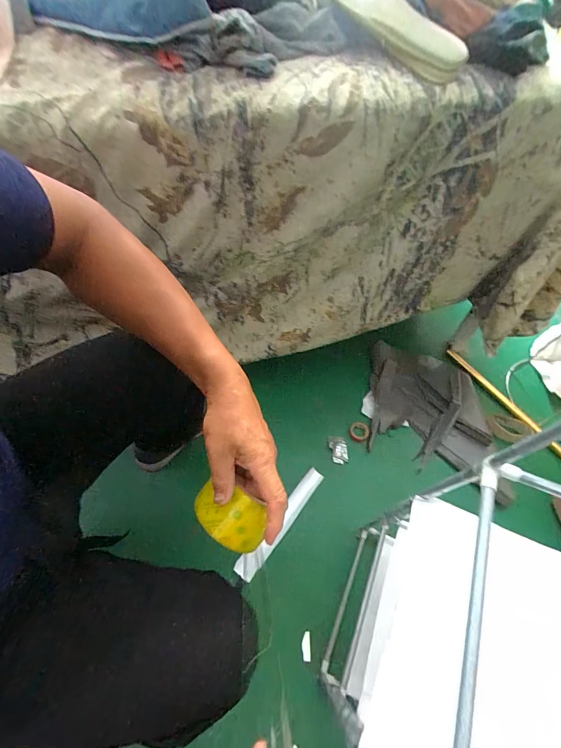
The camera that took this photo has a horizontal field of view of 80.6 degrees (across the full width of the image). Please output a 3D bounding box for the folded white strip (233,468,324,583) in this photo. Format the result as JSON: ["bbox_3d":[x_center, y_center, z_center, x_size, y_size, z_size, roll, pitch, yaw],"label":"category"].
[{"bbox_3d":[0.005,0.336,0.758,0.042,0.023,0.279,36,64,19],"label":"folded white strip"}]

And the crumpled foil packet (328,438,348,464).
[{"bbox_3d":[0.148,0.197,0.849,0.048,0.004,0.066,2,74,-11],"label":"crumpled foil packet"}]

